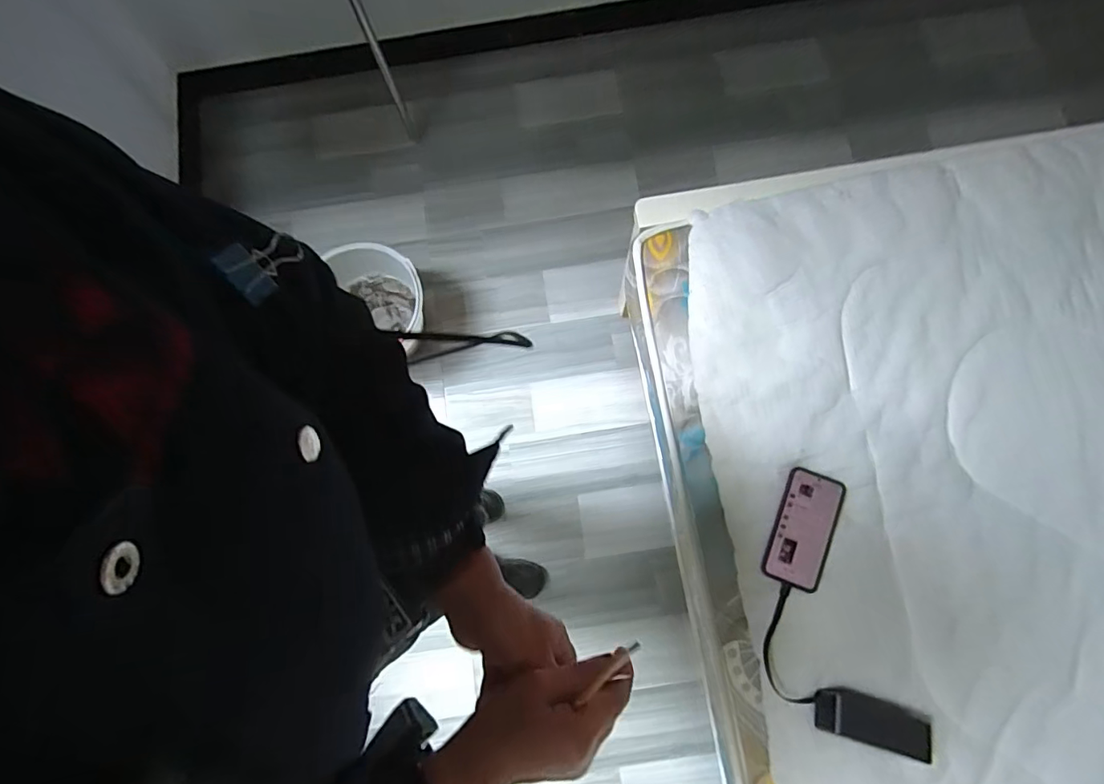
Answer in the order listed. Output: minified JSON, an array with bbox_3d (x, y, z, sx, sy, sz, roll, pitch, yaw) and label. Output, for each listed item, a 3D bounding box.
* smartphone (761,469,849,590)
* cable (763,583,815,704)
[{"bbox_3d":[0.358,0.193,0.727,0.081,0.007,0.161,21,81,9],"label":"smartphone"},{"bbox_3d":[0.314,0.345,0.705,0.053,0.011,0.149,-12,76,22],"label":"cable"}]

